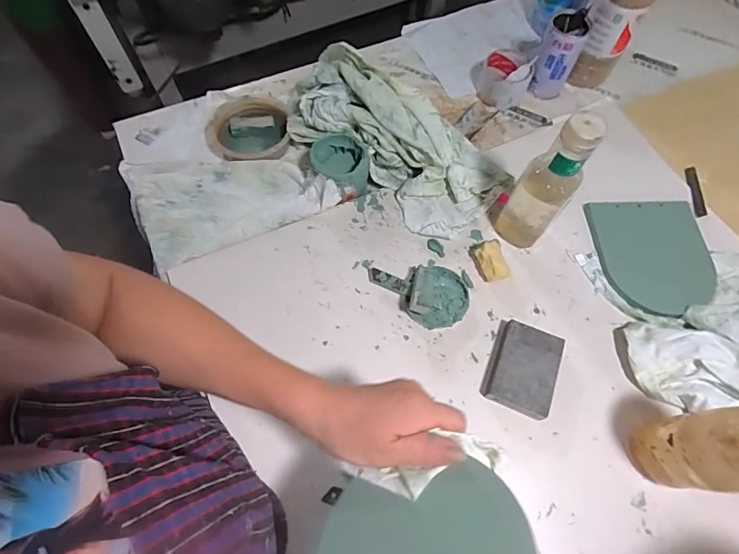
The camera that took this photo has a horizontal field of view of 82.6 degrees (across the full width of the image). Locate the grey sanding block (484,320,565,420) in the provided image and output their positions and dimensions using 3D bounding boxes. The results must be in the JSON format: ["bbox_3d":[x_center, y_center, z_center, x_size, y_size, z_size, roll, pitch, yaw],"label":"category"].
[{"bbox_3d":[0.183,0.109,0.499,0.069,0.026,0.100,21,68,8],"label":"grey sanding block"}]

